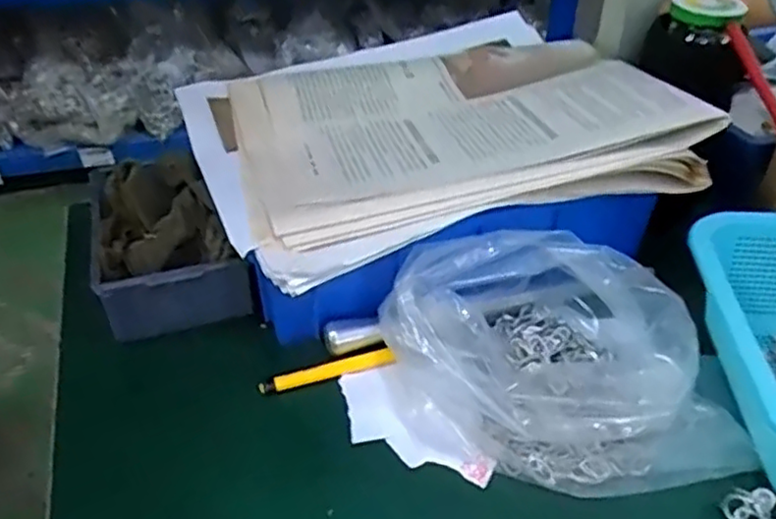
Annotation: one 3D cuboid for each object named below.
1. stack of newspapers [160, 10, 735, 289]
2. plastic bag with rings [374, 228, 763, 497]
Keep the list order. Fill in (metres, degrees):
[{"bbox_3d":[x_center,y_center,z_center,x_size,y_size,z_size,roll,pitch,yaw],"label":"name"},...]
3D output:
[{"bbox_3d":[0.021,-0.098,0.447,0.286,0.045,0.228,-13,40,-17],"label":"stack of newspapers"},{"bbox_3d":[0.097,0.054,0.372,0.161,0.072,0.151,-16,41,-20],"label":"plastic bag with rings"}]

